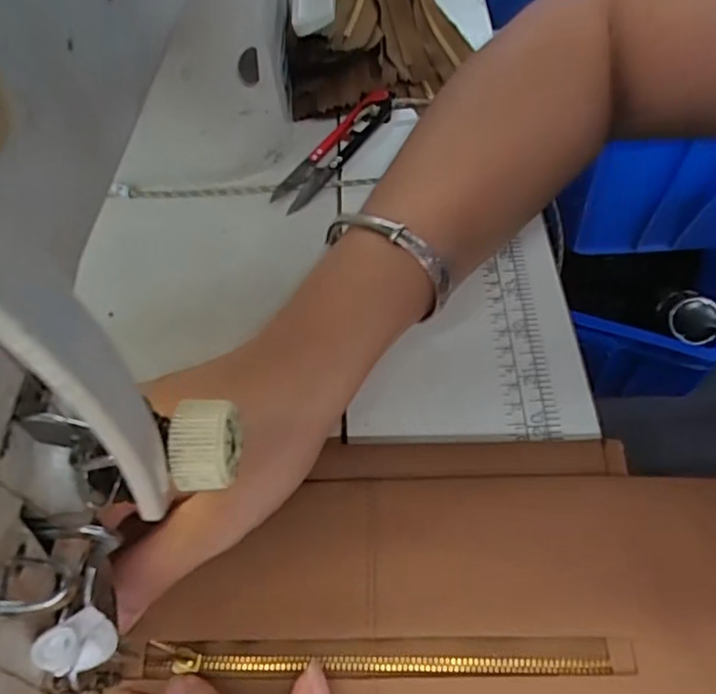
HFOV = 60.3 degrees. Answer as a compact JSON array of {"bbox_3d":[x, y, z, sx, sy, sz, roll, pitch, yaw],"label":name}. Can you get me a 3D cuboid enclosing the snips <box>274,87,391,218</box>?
[{"bbox_3d":[-0.013,-0.122,0.369,0.023,0.018,0.105,29,63,21],"label":"snips"}]

